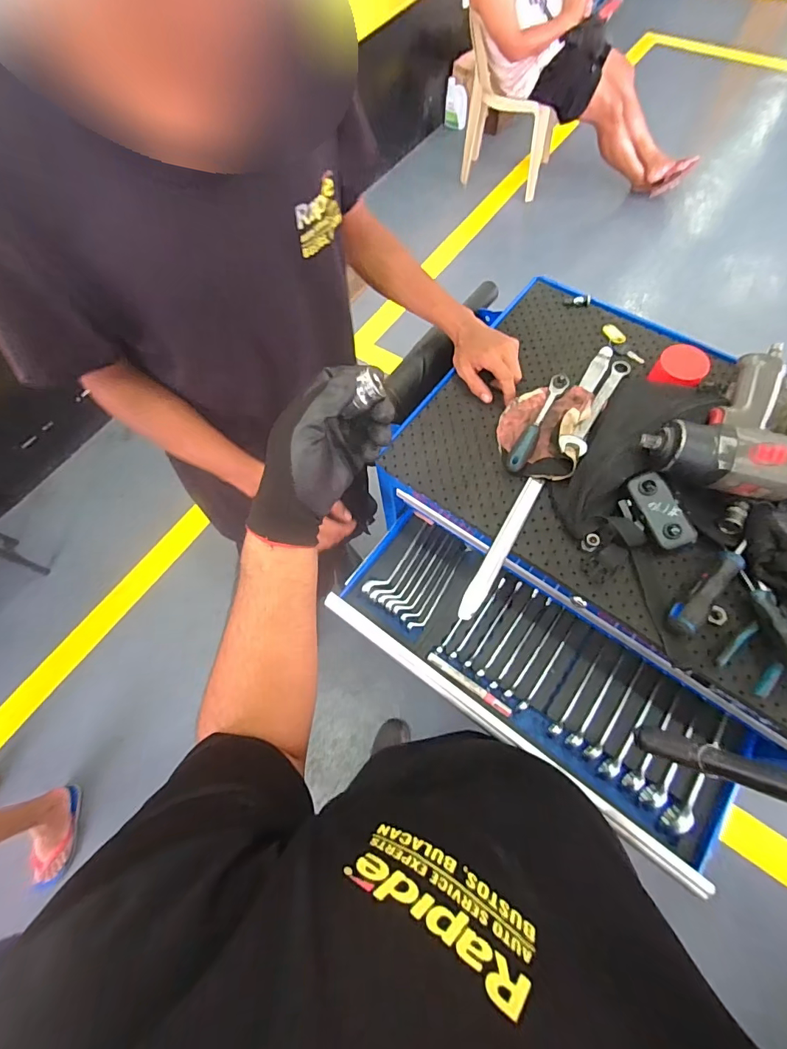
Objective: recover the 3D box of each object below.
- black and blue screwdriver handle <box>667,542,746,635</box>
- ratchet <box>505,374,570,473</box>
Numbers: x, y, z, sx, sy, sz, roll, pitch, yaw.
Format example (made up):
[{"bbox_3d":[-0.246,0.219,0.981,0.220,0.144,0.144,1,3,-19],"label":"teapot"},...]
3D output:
[{"bbox_3d":[0.368,0.069,0.518,0.029,0.037,0.131,42,73,17],"label":"black and blue screwdriver handle"},{"bbox_3d":[0.204,-0.147,0.625,0.024,0.020,0.183,28,70,12],"label":"ratchet"}]

